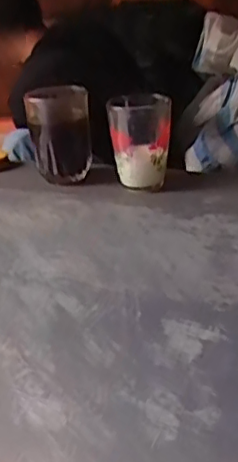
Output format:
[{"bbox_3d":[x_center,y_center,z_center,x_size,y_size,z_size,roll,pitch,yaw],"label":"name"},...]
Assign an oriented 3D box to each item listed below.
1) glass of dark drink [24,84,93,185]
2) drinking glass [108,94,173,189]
[{"bbox_3d":[-0.067,-0.113,0.723,0.069,0.099,0.068,-9,25,-7],"label":"glass of dark drink"},{"bbox_3d":[0.025,-0.101,0.696,0.064,0.091,0.076,-5,25,2],"label":"drinking glass"}]

